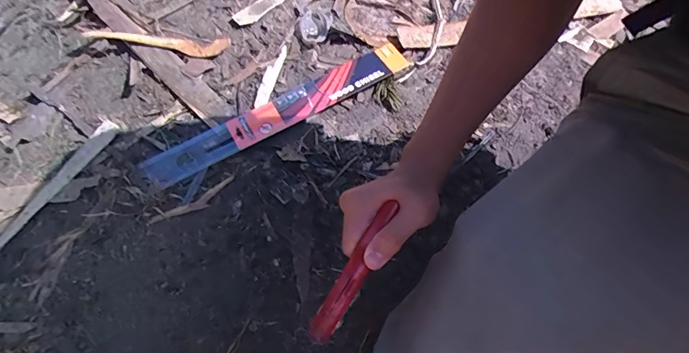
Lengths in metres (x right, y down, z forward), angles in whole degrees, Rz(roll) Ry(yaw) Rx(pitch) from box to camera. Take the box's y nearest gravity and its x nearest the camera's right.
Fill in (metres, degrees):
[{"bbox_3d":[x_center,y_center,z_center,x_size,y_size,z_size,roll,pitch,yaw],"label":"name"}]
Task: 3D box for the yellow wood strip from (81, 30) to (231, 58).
[{"bbox_3d":[-0.343,-0.249,0.756,0.248,0.034,0.035,1,53,-4],"label":"yellow wood strip"}]

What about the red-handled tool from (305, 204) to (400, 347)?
[{"bbox_3d":[0.008,0.081,0.353,0.021,0.009,0.127,27,77,15],"label":"red-handled tool"}]

